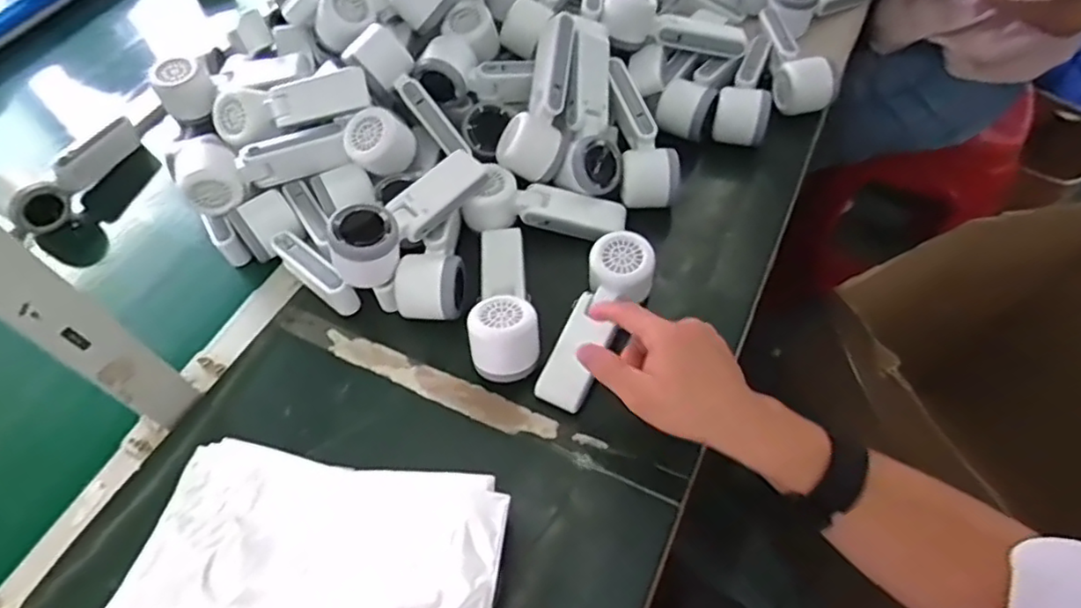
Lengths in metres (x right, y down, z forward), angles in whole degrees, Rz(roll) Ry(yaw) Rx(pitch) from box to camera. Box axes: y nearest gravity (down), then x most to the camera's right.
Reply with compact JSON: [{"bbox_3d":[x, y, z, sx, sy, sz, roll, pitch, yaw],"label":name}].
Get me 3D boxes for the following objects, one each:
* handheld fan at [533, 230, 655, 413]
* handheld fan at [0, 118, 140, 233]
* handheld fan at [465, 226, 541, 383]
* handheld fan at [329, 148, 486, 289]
[{"bbox_3d":[0.047,0.010,0.538,0.057,0.054,0.166,24,73,15],"label":"handheld fan"},{"bbox_3d":[-0.532,-0.151,0.695,0.066,0.048,0.166,14,59,12],"label":"handheld fan"},{"bbox_3d":[-0.038,-0.009,0.560,0.060,0.062,0.165,-9,57,-3],"label":"handheld fan"},{"bbox_3d":[-0.119,-0.086,0.562,0.051,0.057,0.164,32,64,22],"label":"handheld fan"}]

